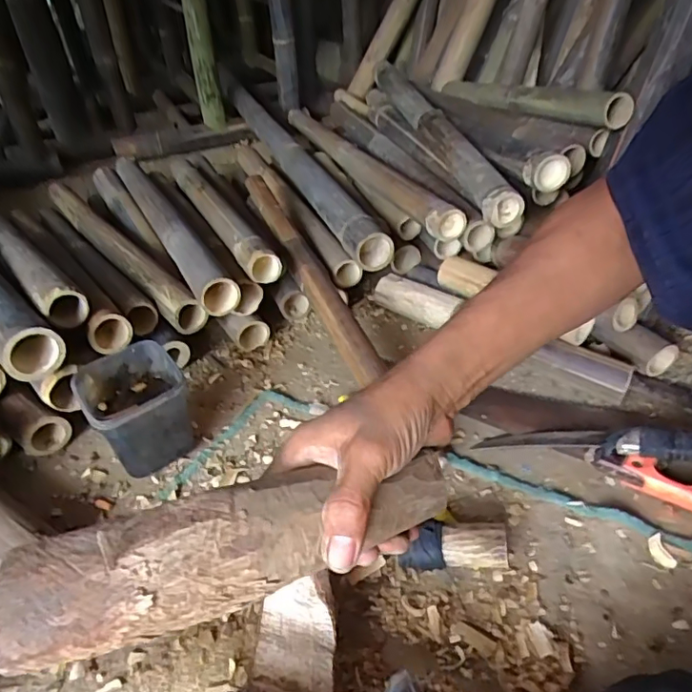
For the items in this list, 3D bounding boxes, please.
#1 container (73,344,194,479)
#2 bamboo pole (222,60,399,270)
[{"bbox_3d":[-0.261,0.082,0.688,0.107,0.121,0.126,-26,44,-28],"label":"container"},{"bbox_3d":[-0.145,-0.466,1.264,0.080,0.072,1.159,-15,39,-15],"label":"bamboo pole"}]

